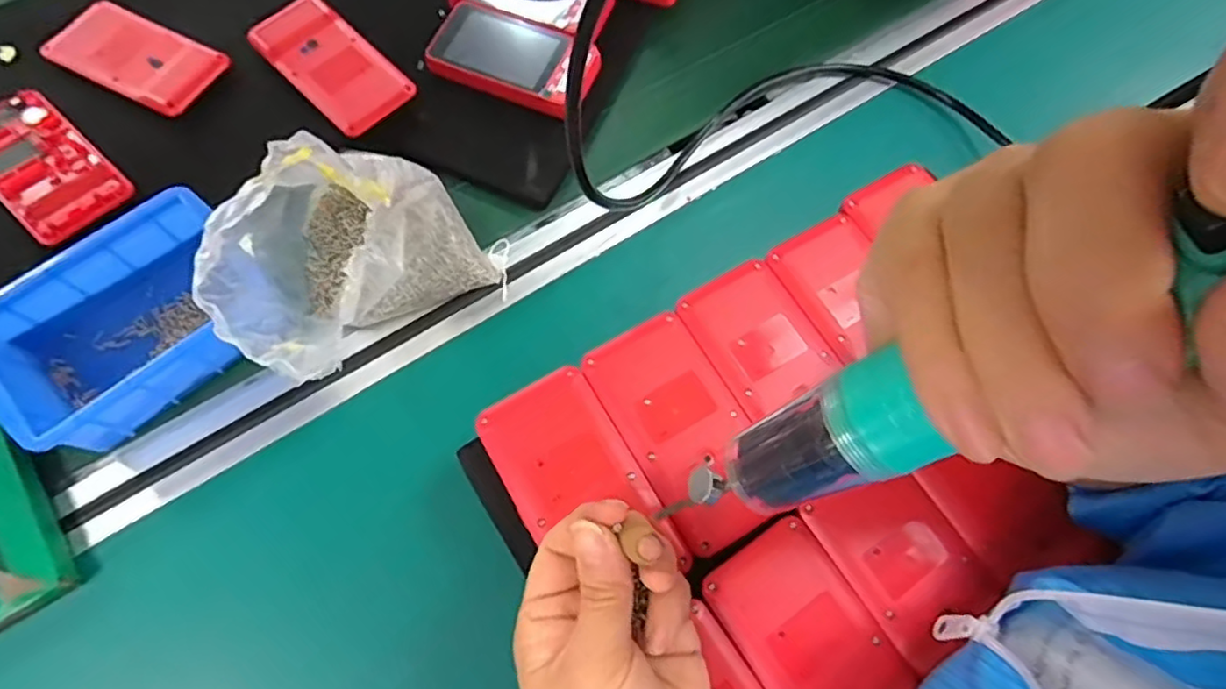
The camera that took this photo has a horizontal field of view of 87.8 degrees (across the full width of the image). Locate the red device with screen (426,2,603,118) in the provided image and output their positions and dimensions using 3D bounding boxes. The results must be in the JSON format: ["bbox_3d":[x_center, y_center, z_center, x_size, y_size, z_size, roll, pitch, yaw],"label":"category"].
[{"bbox_3d":[-0.072,-0.211,0.467,0.115,0.022,0.063,23,84,8],"label":"red device with screen"}]

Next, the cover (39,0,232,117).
[{"bbox_3d":[-0.341,-0.206,0.454,0.123,0.010,0.062,26,71,7],"label":"cover"}]

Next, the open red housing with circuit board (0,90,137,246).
[{"bbox_3d":[-0.375,-0.118,0.419,0.121,0.010,0.062,40,73,11],"label":"open red housing with circuit board"}]

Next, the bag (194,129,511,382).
[{"bbox_3d":[-0.159,-0.065,0.369,0.126,0.103,0.157,43,74,12],"label":"bag"}]

